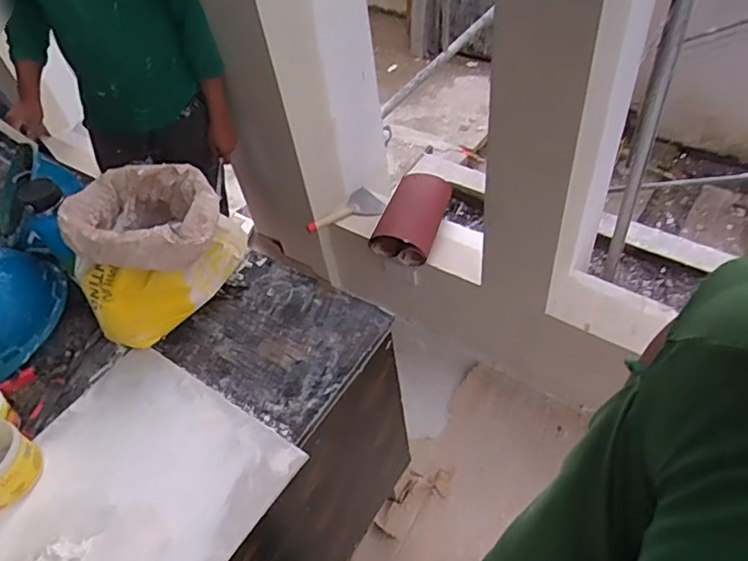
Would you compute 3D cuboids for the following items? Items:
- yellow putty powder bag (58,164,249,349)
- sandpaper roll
[{"bbox_3d":[-0.416,-0.075,1.078,0.303,0.201,0.287,-26,51,-12],"label":"yellow putty powder bag"},{"bbox_3d":[0.123,-0.209,1.756,0.184,0.140,0.306,13,54,19],"label":"sandpaper roll"}]

